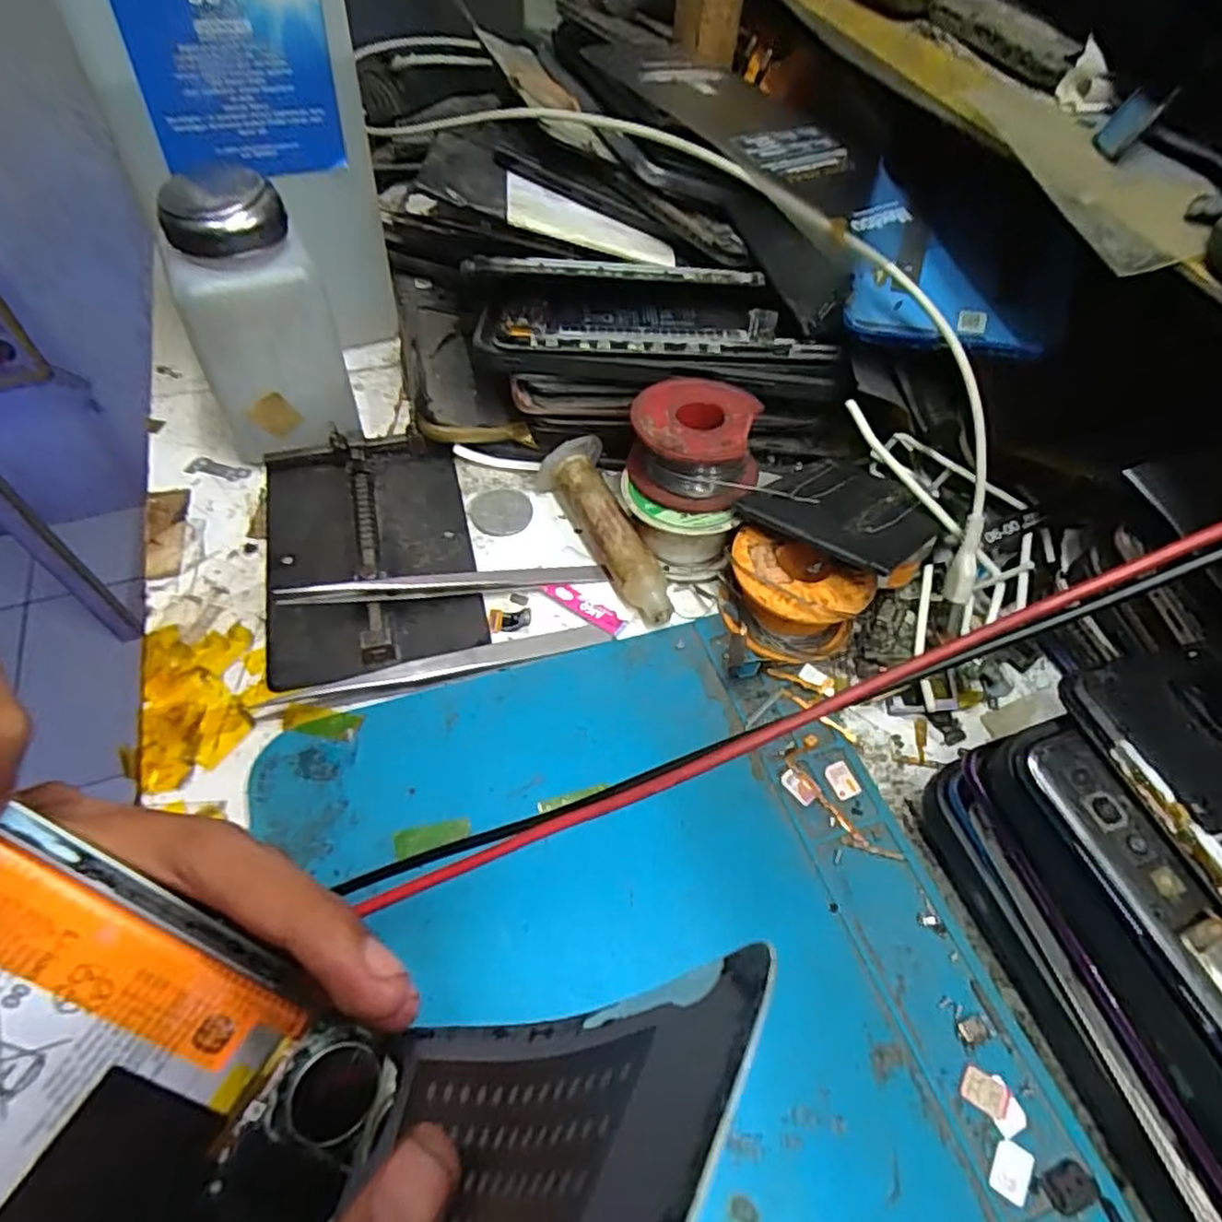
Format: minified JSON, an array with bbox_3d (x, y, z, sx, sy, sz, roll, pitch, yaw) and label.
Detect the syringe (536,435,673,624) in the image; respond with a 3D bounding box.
[{"bbox_3d":[0.001,-0.033,0.289,0.025,0.022,0.091,-22,59,-19],"label":"syringe"}]

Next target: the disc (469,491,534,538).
[{"bbox_3d":[-0.048,-0.044,0.305,0.026,0.004,0.026,2,55,-3],"label":"disc"}]

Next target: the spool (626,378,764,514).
[{"bbox_3d":[0.032,-0.069,0.278,0.048,0.029,0.053,8,55,0],"label":"spool"}]

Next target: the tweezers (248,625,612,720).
[{"bbox_3d":[-0.060,0.020,0.254,0.126,0.007,0.010,-13,57,-14],"label":"tweezers"}]

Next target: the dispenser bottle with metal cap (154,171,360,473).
[{"bbox_3d":[-0.142,-0.115,0.285,0.054,0.101,0.055,-13,57,-14],"label":"dispenser bottle with metal cap"}]

